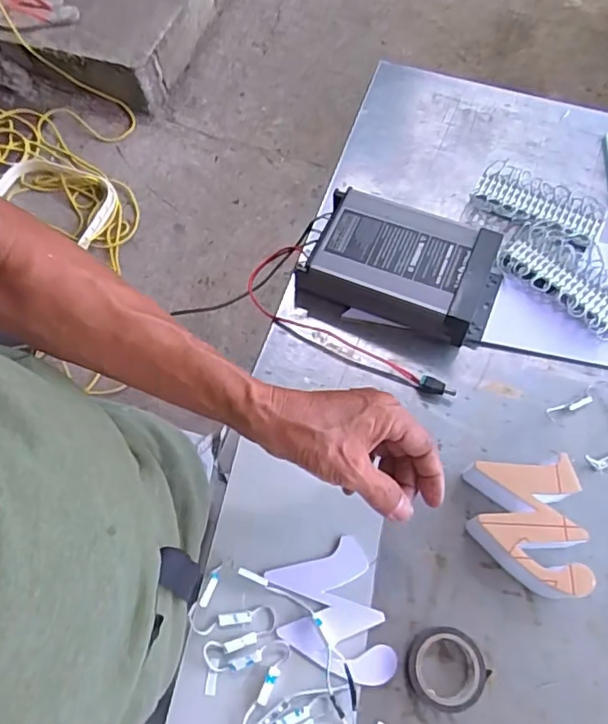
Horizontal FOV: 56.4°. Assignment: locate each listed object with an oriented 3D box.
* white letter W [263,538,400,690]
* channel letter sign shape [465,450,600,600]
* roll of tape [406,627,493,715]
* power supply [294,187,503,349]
[{"bbox_3d":[0.021,0.204,0.454,0.081,0.006,0.105,-14,66,-6],"label":"white letter W"},{"bbox_3d":[0.183,0.135,0.471,0.084,0.046,0.110,0,65,0],"label":"channel letter sign shape"},{"bbox_3d":[0.110,0.236,0.436,0.056,0.019,0.055,0,65,0],"label":"roll of tape"},{"bbox_3d":[0.098,-0.090,0.567,0.190,0.053,0.126,23,67,10],"label":"power supply"}]

